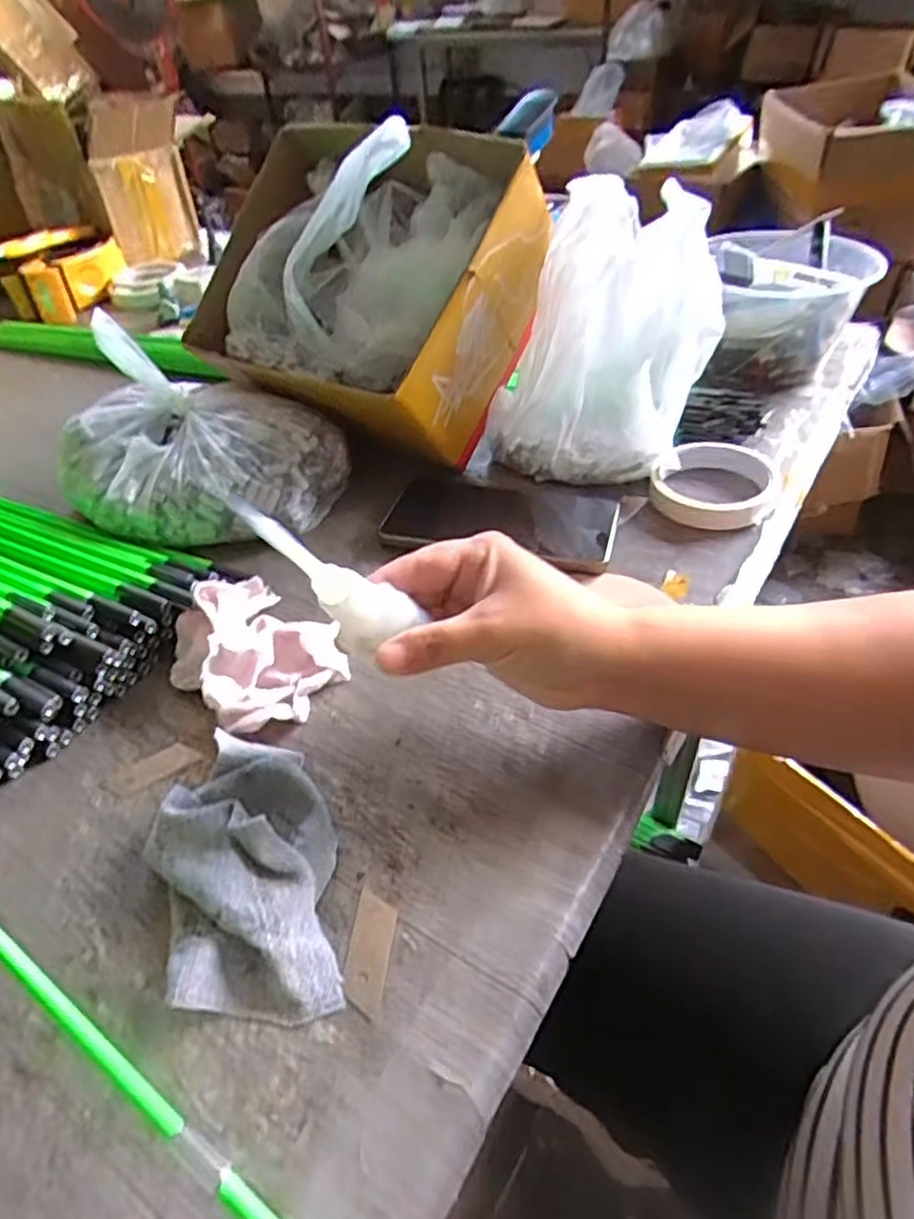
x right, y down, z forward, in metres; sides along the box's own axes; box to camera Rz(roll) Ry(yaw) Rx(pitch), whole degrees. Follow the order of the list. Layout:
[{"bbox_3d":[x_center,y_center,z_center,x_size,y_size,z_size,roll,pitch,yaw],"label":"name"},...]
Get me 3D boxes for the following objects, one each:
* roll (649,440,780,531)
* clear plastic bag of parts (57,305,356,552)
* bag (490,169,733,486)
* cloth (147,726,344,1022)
[{"bbox_3d":[0.189,-0.092,0.508,0.084,0.023,0.084,-3,43,2],"label":"roll"},{"bbox_3d":[-0.188,-0.127,0.511,0.196,0.139,0.123,-7,43,-2],"label":"clear plastic bag of parts"},{"bbox_3d":[0.115,-0.211,0.527,0.143,0.165,0.156,15,47,20],"label":"bag"},{"bbox_3d":[-0.095,0.115,0.311,0.077,0.027,0.123,-9,43,-5],"label":"cloth"}]

